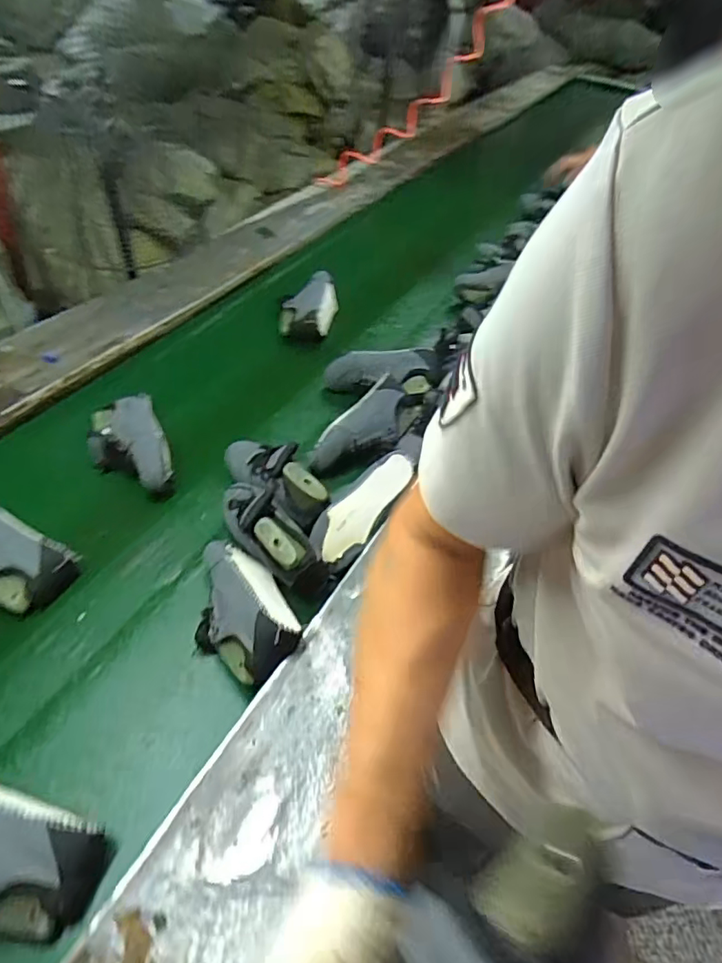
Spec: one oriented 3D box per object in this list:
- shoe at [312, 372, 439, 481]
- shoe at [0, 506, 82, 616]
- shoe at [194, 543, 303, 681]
[{"bbox_3d":[0.016,-0.114,1.145,0.283,0.087,0.094,-35,56,-14],"label":"shoe"},{"bbox_3d":[-0.617,0.111,0.901,0.277,0.109,0.132,20,46,13],"label":"shoe"},{"bbox_3d":[-0.196,0.190,0.865,0.133,0.111,0.257,-17,49,-23],"label":"shoe"}]

